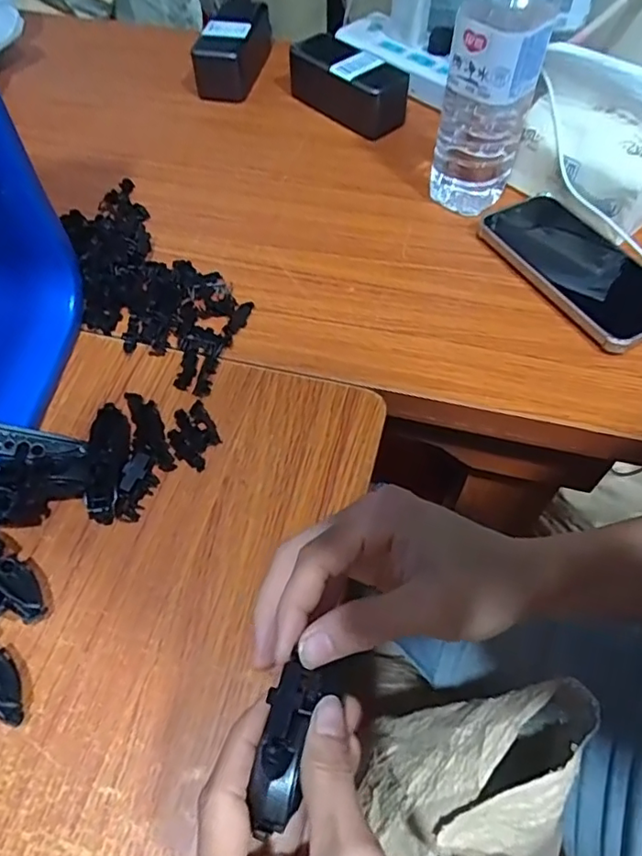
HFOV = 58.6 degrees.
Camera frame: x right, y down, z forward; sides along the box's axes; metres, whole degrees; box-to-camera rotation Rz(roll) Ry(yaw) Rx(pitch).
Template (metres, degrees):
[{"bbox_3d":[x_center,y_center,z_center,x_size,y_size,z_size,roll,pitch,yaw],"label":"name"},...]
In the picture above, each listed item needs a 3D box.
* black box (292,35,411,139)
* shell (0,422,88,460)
[{"bbox_3d":[0.032,-0.351,0.581,0.118,0.056,0.059,40,65,22],"label":"black box"},{"bbox_3d":[-0.185,0.009,0.354,0.072,0.011,0.017,11,56,-16],"label":"shell"}]

